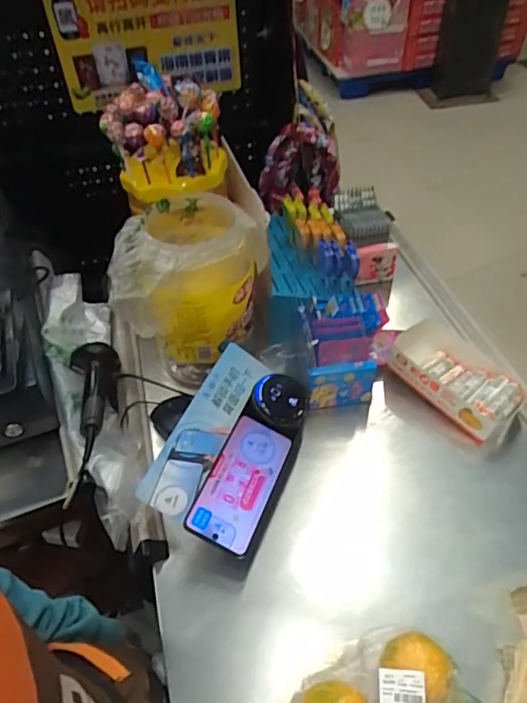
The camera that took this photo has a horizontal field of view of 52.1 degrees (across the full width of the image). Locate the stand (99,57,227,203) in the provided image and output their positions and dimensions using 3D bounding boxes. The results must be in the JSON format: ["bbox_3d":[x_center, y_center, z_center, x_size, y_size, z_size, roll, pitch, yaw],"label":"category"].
[{"bbox_3d":[-0.131,-0.285,0.718,0.157,0.123,0.146,-11,46,-7],"label":"stand"}]

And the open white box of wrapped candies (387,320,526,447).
[{"bbox_3d":[0.259,0.038,0.733,0.102,0.055,0.180,-33,52,-25],"label":"open white box of wrapped candies"}]

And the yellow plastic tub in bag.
[{"bbox_3d":[-0.084,-0.076,0.734,0.169,0.226,0.173,-2,46,2],"label":"yellow plastic tub in bag"}]

